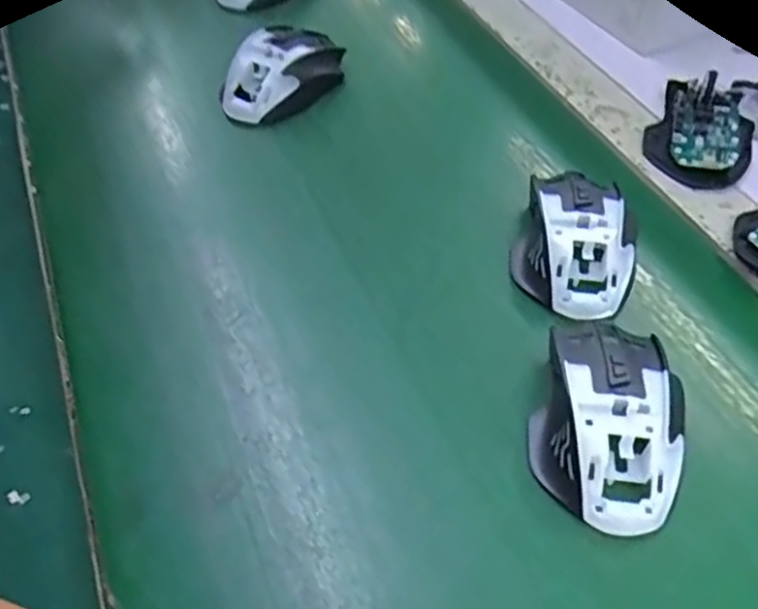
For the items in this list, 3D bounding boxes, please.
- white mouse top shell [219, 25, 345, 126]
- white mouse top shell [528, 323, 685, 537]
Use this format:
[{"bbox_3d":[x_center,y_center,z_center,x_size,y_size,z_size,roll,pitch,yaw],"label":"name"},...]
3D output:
[{"bbox_3d":[-0.078,-0.192,0.549,0.068,0.037,0.109,34,60,25],"label":"white mouse top shell"},{"bbox_3d":[0.117,0.055,0.344,0.069,0.035,0.107,10,52,9],"label":"white mouse top shell"}]

